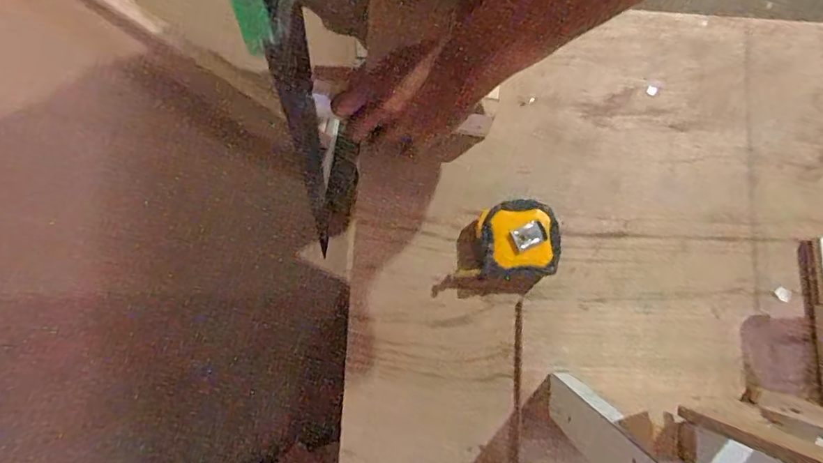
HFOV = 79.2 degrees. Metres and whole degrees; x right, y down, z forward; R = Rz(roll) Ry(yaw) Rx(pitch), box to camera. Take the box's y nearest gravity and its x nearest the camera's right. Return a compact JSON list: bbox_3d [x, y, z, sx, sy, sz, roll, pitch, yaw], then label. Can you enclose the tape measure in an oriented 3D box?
[{"bbox_3d":[0.104,0.007,0.504,0.087,0.045,0.077,11,80,-1],"label":"tape measure"}]

